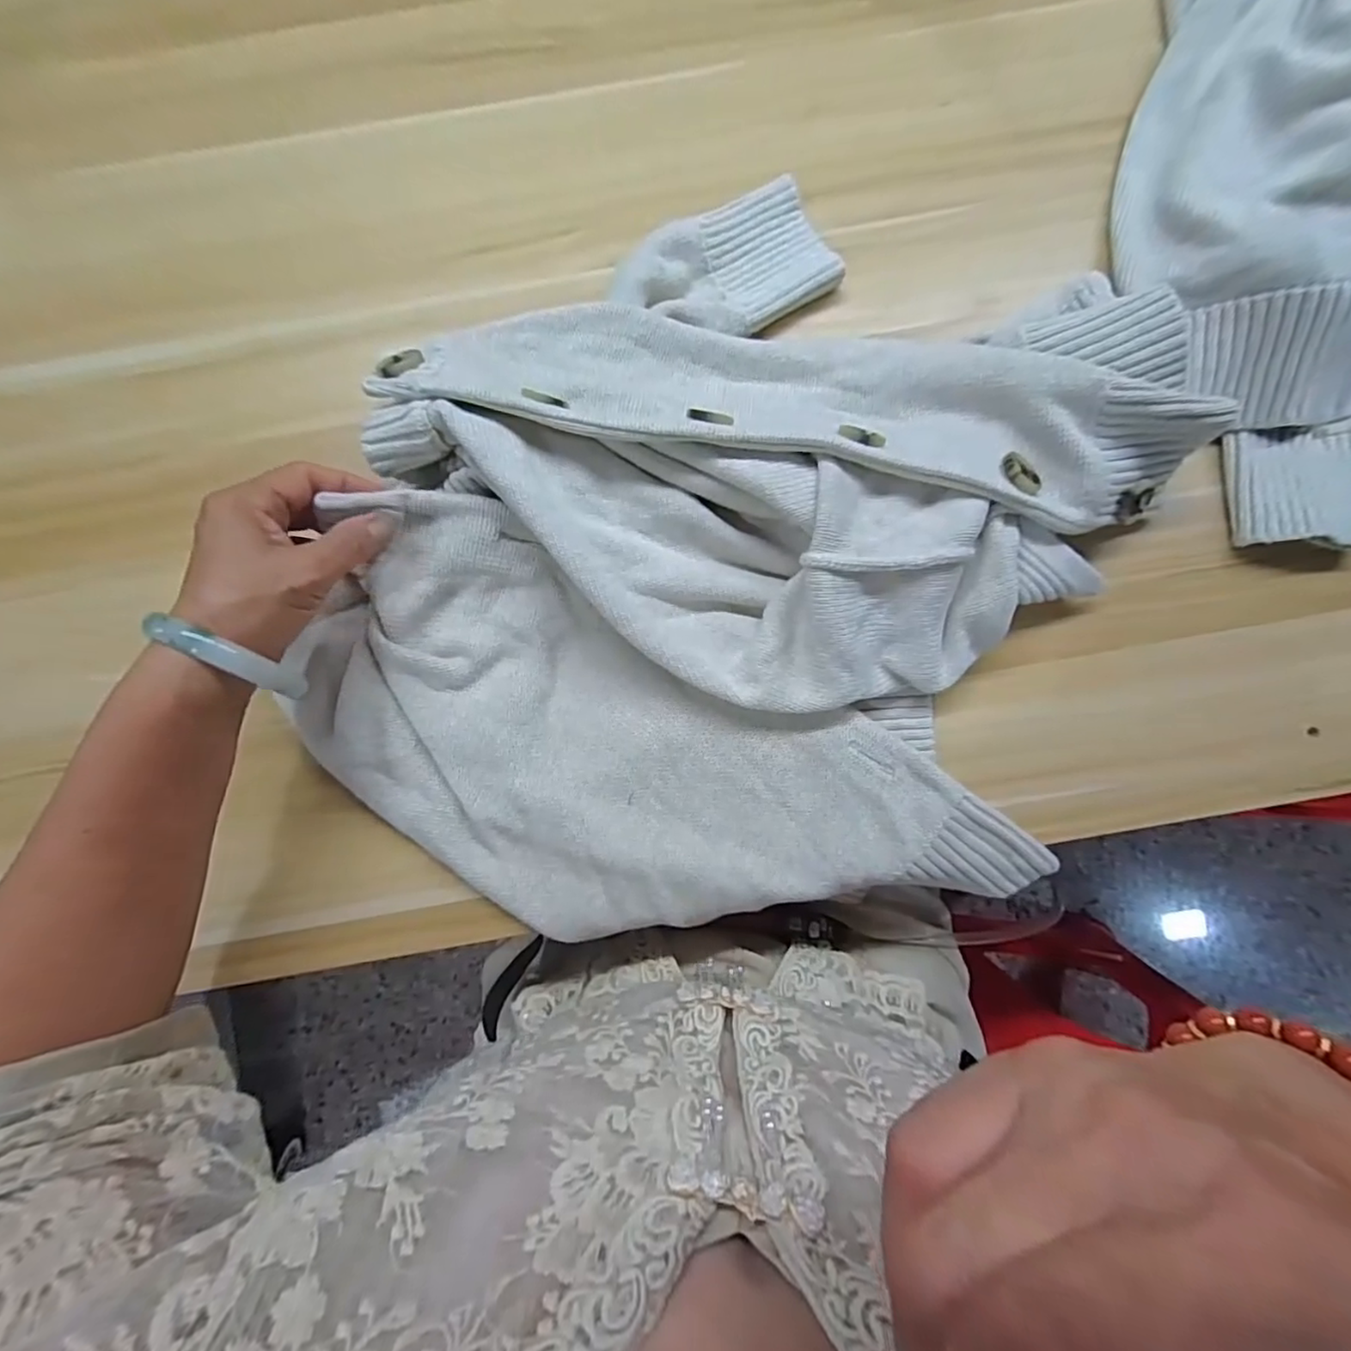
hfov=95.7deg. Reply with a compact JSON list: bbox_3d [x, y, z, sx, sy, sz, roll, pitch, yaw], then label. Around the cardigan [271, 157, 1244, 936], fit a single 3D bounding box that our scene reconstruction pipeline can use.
[{"bbox_3d":[0.033,-0.064,0.350,0.421,0.068,0.436,0,84,0],"label":"cardigan"}]

